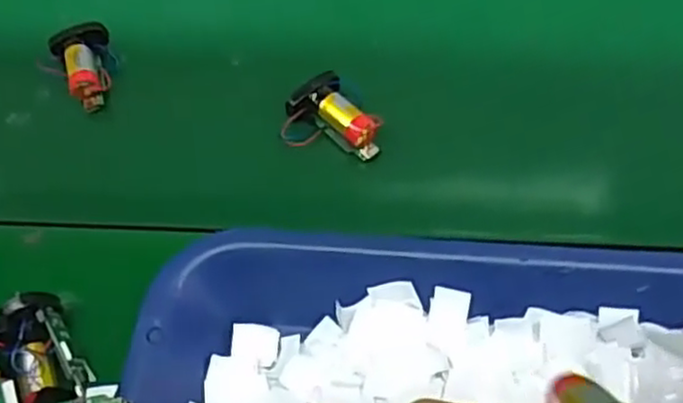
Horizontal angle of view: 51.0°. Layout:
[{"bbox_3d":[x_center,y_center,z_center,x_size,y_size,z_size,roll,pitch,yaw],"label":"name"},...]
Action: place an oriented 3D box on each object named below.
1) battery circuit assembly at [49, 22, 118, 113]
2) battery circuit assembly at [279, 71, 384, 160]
[{"bbox_3d":[-0.142,-0.077,0.402,0.031,0.024,0.048,-23,59,-11],"label":"battery circuit assembly"},{"bbox_3d":[-0.006,-0.040,0.368,0.040,0.020,0.050,-33,62,-17],"label":"battery circuit assembly"}]

